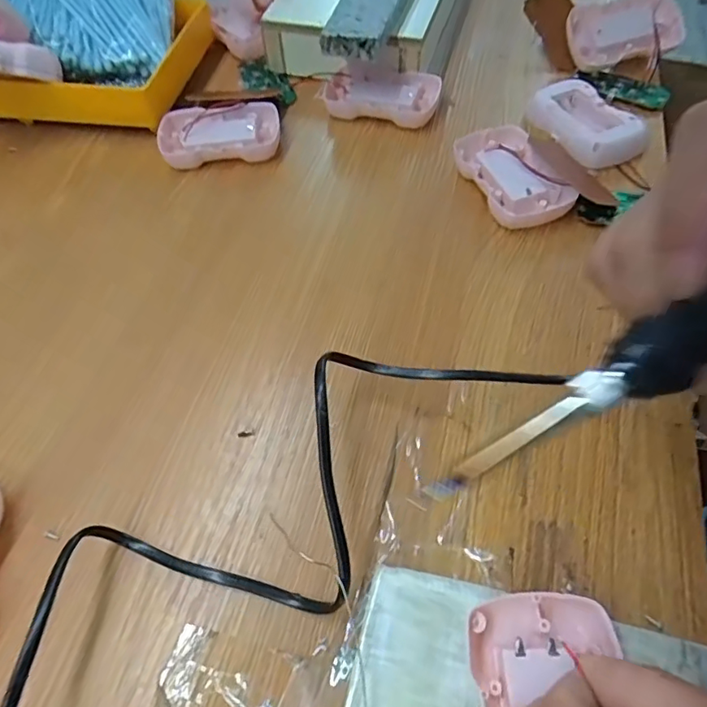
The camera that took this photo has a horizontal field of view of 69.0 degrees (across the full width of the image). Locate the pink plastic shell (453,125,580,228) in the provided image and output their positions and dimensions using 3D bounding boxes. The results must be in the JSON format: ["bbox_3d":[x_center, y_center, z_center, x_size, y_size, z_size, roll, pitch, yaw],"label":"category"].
[{"bbox_3d":[0.107,-0.120,0.353,0.050,0.022,0.086,-19,57,-11],"label":"pink plastic shell"}]

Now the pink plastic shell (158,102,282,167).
[{"bbox_3d":[-0.101,-0.165,0.390,0.088,0.021,0.052,-3,56,0],"label":"pink plastic shell"}]

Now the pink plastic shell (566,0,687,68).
[{"bbox_3d":[0.225,-0.267,0.422,0.094,0.046,0.018,-11,18,-1],"label":"pink plastic shell"}]

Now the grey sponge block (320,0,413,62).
[{"bbox_3d":[0.019,-0.283,0.408,0.049,0.023,0.153,11,57,10],"label":"grey sponge block"}]

